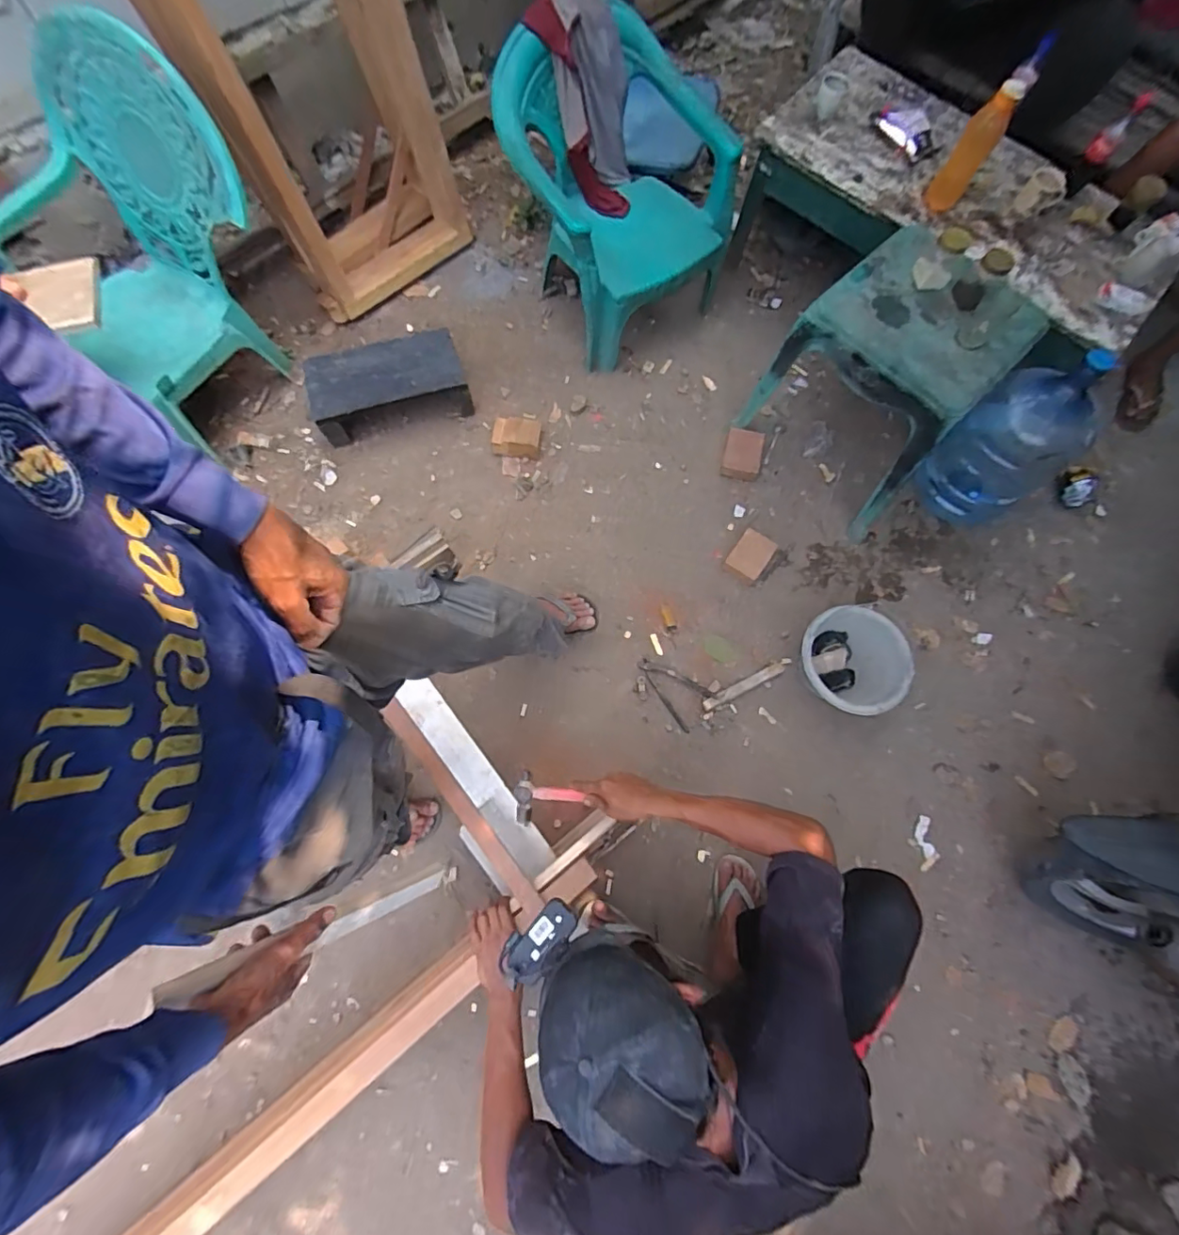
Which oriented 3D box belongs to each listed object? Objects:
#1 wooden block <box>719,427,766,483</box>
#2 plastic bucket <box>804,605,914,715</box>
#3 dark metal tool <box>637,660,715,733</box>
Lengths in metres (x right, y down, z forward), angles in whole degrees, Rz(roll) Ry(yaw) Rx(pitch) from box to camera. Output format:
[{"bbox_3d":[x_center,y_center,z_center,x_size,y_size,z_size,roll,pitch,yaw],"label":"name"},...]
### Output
[{"bbox_3d":[0.435,-0.464,1.521,0.109,0.055,0.140,14,75,3],"label":"wooden block"},{"bbox_3d":[0.640,0.105,1.306,0.215,0.176,0.243,-27,76,-10],"label":"plastic bucket"},{"bbox_3d":[0.208,0.182,1.375,0.199,0.014,0.119,39,78,9],"label":"dark metal tool"}]

